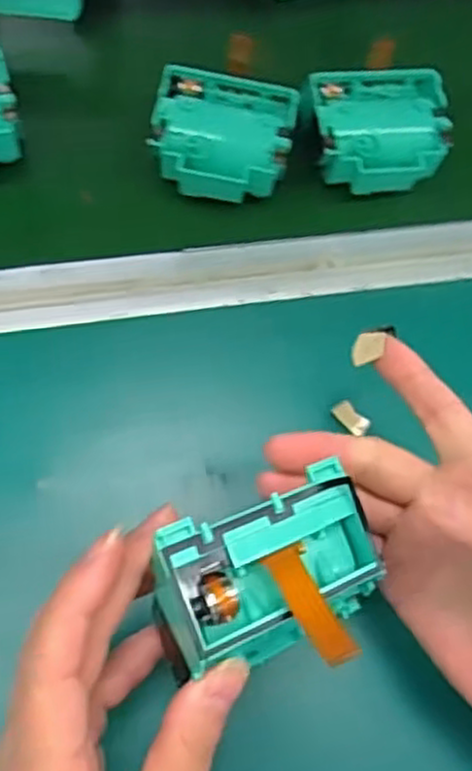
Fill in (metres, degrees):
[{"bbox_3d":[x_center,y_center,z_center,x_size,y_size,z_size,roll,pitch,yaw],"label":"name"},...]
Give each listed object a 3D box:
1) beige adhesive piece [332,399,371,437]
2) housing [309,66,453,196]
[{"bbox_3d":[0.060,0.017,0.389,0.011,0.004,0.021,-42,76,-12],"label":"beige adhesive piece"},{"bbox_3d":[0.081,-0.141,0.417,0.072,0.032,0.062,-6,72,-1],"label":"housing"}]

